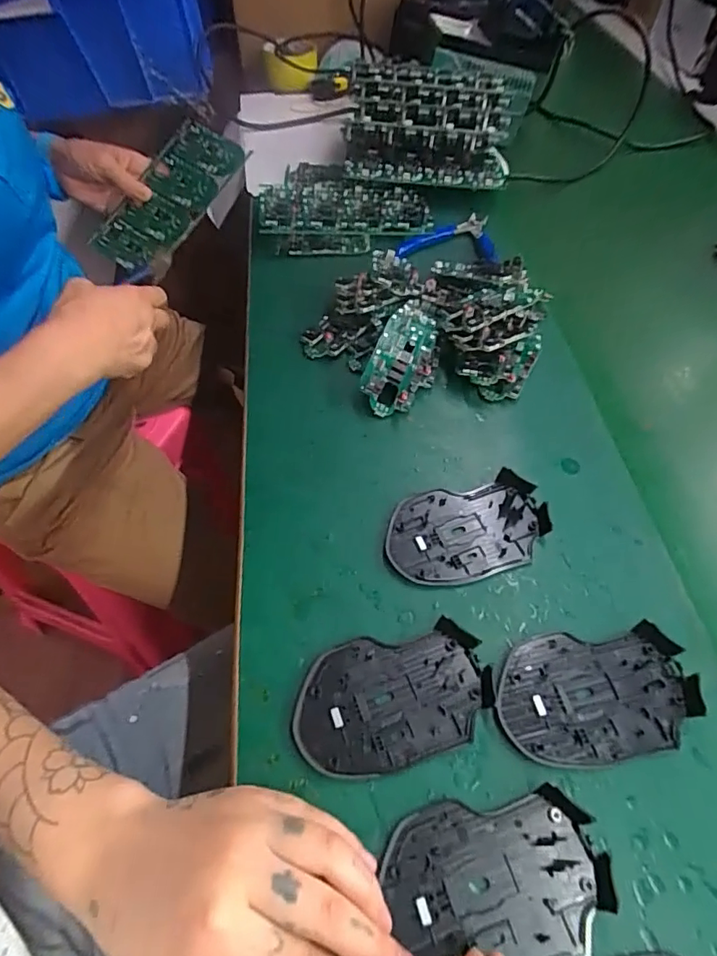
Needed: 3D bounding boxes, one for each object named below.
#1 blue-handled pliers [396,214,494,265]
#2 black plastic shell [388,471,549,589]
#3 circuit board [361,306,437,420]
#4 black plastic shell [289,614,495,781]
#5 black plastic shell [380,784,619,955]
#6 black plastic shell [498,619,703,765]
[{"bbox_3d":[0.094,-0.267,0.580,0.110,0.025,0.082,-1,55,-3],"label":"blue-handled pliers"},{"bbox_3d":[0.077,0.035,0.371,0.113,0.013,0.071,-11,56,-10],"label":"black plastic shell"},{"bbox_3d":[0.041,-0.104,0.445,0.054,0.011,0.111,24,74,-7],"label":"circuit board"},{"bbox_3d":[0.020,0.128,0.305,0.114,0.009,0.070,-9,56,-9],"label":"black plastic shell"},{"bbox_3d":[0.069,0.199,0.257,0.106,0.011,0.068,-5,55,-6],"label":"black plastic shell"},{"bbox_3d":[0.140,0.127,0.308,0.114,0.013,0.071,-6,55,-6],"label":"black plastic shell"}]

